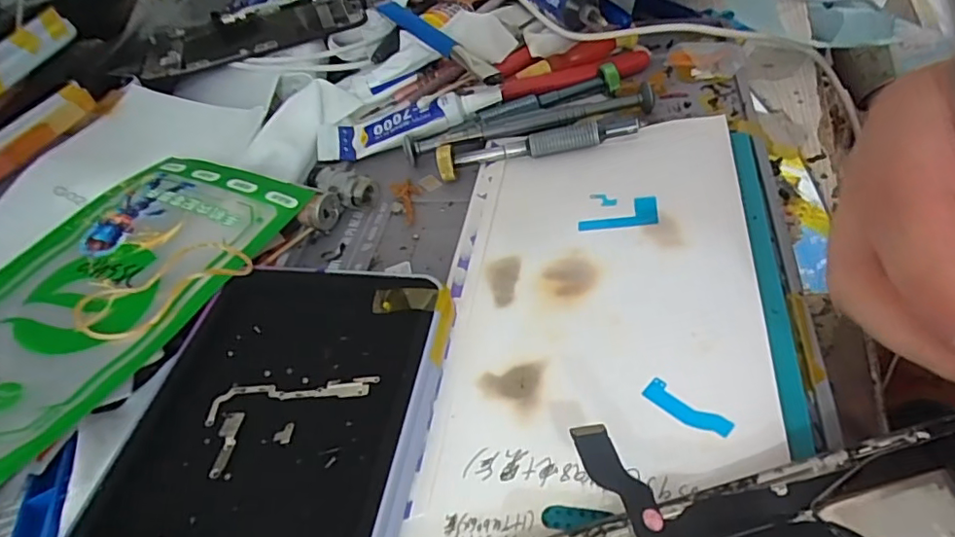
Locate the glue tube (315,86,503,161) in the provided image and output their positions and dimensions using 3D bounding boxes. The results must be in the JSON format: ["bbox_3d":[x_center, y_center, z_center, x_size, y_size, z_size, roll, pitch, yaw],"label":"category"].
[{"bbox_3d":[-0.040,-0.084,0.314,0.107,0.013,0.026,-15,48,5],"label":"glue tube"}]

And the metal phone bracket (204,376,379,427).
[{"bbox_3d":[-0.067,0.044,0.198,0.062,0.004,0.013,-12,46,1],"label":"metal phone bracket"}]

